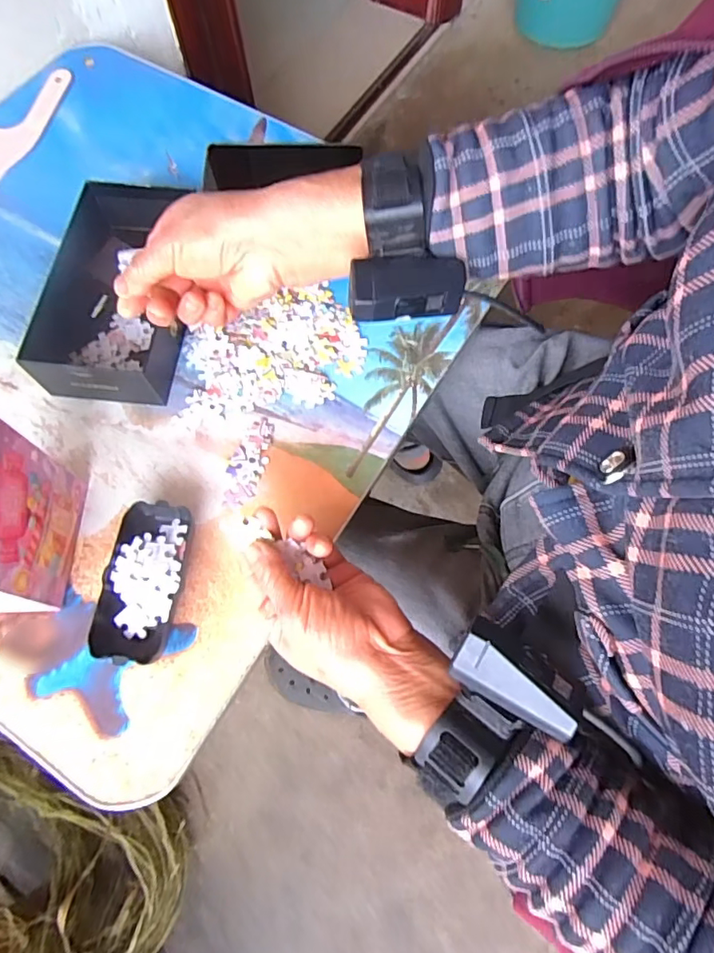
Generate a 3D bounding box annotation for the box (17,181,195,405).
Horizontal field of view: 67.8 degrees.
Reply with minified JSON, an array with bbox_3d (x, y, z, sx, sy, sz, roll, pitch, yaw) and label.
[{"bbox_3d":[-0.211,-0.163,0.459,0.112,0.047,0.195,6,69,4],"label":"box"}]

